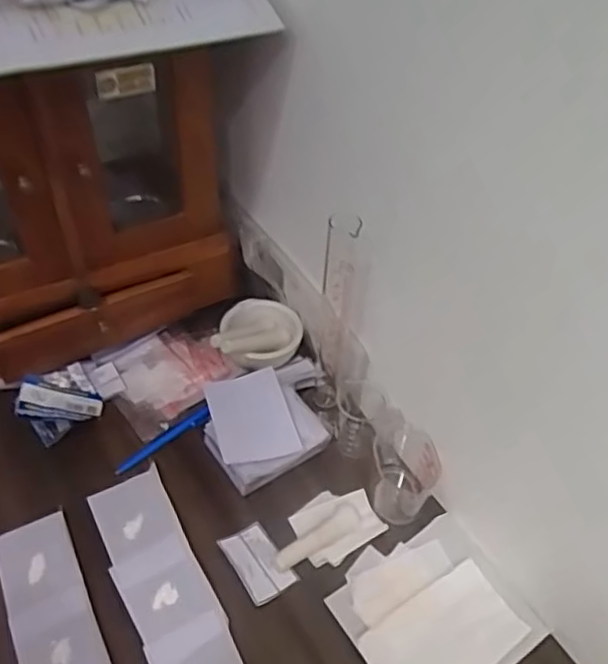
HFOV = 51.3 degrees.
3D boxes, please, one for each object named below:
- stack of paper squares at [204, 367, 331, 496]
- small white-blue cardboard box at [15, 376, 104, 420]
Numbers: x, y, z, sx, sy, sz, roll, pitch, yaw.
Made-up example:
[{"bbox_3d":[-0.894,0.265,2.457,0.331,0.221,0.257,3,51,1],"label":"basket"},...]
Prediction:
[{"bbox_3d":[-0.052,0.099,0.705,0.118,0.037,0.131,-25,51,-23],"label":"stack of paper squares"},{"bbox_3d":[-0.253,0.072,0.660,0.082,0.035,0.025,9,45,-11],"label":"small white-blue cardboard box"}]

